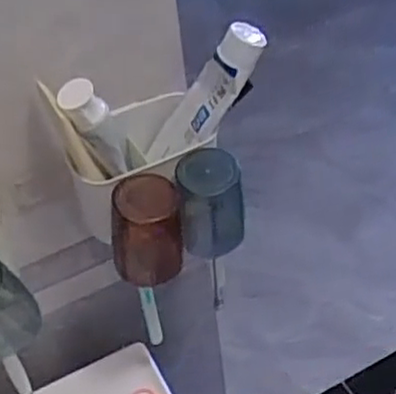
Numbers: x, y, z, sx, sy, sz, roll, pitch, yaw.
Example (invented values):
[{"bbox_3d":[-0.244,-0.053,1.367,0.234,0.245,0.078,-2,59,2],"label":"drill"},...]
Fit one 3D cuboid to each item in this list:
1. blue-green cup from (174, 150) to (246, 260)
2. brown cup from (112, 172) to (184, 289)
[{"bbox_3d":[0.012,0.008,0.599,0.054,0.088,0.055,-3,44,4],"label":"blue-green cup"},{"bbox_3d":[-0.042,0.030,0.575,0.061,0.086,0.051,-6,44,1],"label":"brown cup"}]

